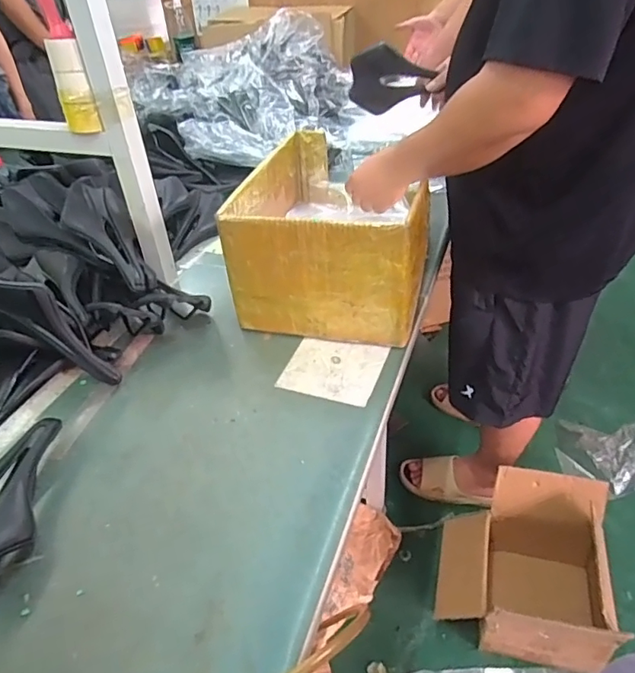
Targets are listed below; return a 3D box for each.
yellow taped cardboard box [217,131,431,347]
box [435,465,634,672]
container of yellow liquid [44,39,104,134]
[{"bbox_3d":[0.046,-0.207,0.973,0.302,0.212,0.422,6,39,13],"label":"yellow taped cardboard box"},{"bbox_3d":[0.452,0.505,1.159,0.342,0.265,0.322,7,40,14],"label":"box"},{"bbox_3d":[-0.393,-0.401,0.841,0.050,0.134,0.050,-20,41,-19],"label":"container of yellow liquid"}]

